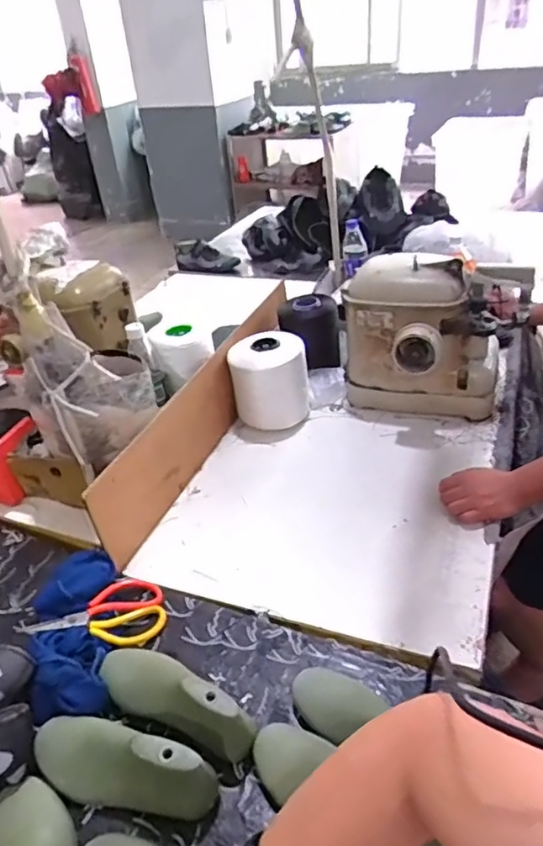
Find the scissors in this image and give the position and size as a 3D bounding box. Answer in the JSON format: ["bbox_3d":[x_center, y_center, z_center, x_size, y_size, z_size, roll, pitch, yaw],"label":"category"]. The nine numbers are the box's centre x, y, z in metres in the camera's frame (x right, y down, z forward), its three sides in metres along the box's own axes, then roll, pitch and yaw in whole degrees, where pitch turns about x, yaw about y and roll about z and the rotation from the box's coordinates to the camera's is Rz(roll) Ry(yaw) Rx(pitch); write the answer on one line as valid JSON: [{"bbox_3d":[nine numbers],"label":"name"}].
[{"bbox_3d":[-0.244,0.272,0.779,0.196,0.025,0.099,-14,36,-13],"label":"scissors"}]

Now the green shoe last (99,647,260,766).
[{"bbox_3d":[-0.108,0.304,0.663,0.205,0.085,0.074,12,38,22],"label":"green shoe last"}]

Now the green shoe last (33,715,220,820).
[{"bbox_3d":[-0.160,0.357,0.605,0.203,0.087,0.068,9,37,18],"label":"green shoe last"}]

